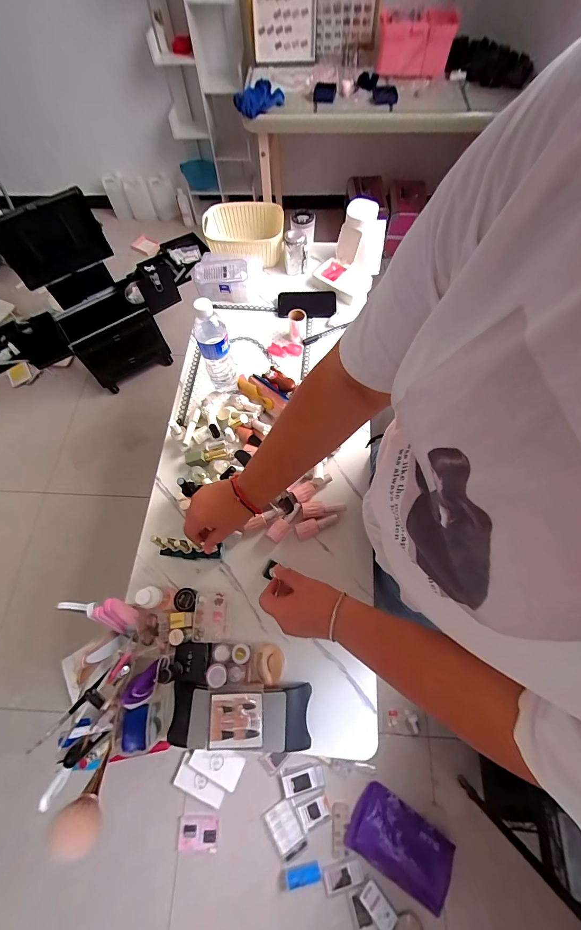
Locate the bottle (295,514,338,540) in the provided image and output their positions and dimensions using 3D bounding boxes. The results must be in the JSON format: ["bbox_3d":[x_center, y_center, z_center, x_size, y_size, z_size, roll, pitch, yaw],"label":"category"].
[{"bbox_3d":[0.050,0.115,0.638,0.080,0.020,0.029,-15,68,-5],"label":"bottle"}]

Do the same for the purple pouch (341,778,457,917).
[{"bbox_3d":[0.326,1.129,1.002,0.291,0.052,0.186,31,66,14],"label":"purple pouch"}]

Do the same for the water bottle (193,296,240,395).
[{"bbox_3d":[-0.156,-0.245,0.696,0.064,0.224,0.073,-18,68,-6],"label":"water bottle"}]

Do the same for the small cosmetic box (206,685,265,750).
[{"bbox_3d":[-0.080,0.367,0.491,0.081,0.008,0.075,0,67,1],"label":"small cosmetic box"}]

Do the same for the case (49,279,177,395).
[{"bbox_3d":[-0.820,-0.611,1.591,0.369,0.349,0.233,-30,70,-11],"label":"case"}]

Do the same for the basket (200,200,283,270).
[{"bbox_3d":[-0.117,-0.633,0.929,0.218,0.099,0.179,-15,68,-5],"label":"basket"}]

